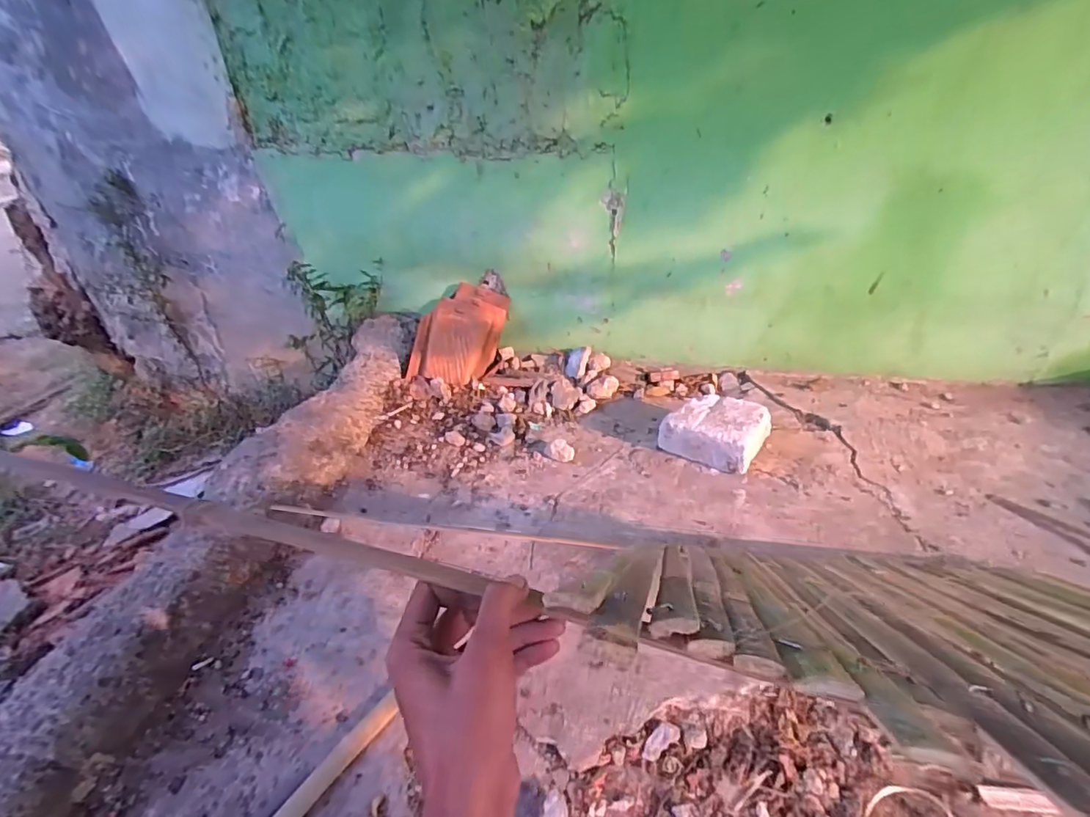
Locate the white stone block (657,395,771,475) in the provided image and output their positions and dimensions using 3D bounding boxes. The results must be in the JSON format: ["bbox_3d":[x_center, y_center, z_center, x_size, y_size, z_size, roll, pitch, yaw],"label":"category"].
[{"bbox_3d":[0.440,0.056,1.429,0.227,0.104,0.187,23,44,39],"label":"white stone block"}]

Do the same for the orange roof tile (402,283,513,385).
[{"bbox_3d":[-0.289,-0.242,1.858,0.255,0.084,0.347,17,84,6],"label":"orange roof tile"}]

